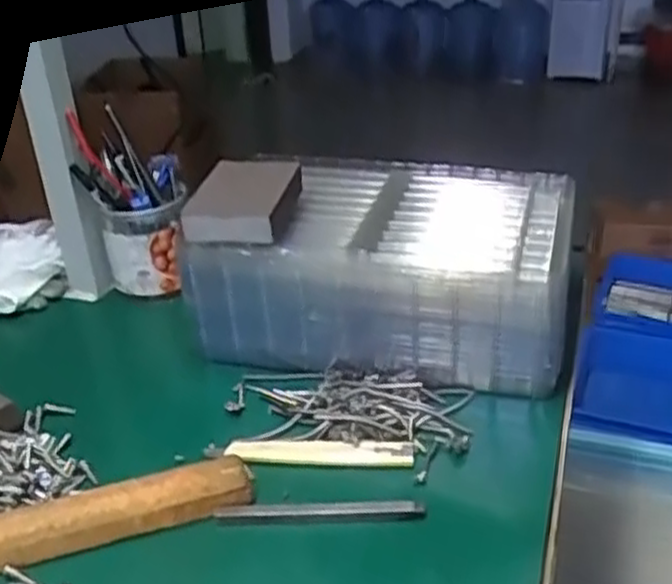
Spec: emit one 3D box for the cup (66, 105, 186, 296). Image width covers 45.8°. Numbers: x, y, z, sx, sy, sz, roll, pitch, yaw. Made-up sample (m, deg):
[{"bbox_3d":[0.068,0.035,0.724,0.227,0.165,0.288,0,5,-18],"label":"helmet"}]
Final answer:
[{"bbox_3d":[-0.179,-0.080,0.710,0.087,0.143,0.084,-8,29,-10],"label":"cup"}]

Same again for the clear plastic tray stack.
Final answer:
[{"bbox_3d":[0.038,-0.023,0.636,0.277,0.116,0.172,5,31,11],"label":"clear plastic tray stack"}]

